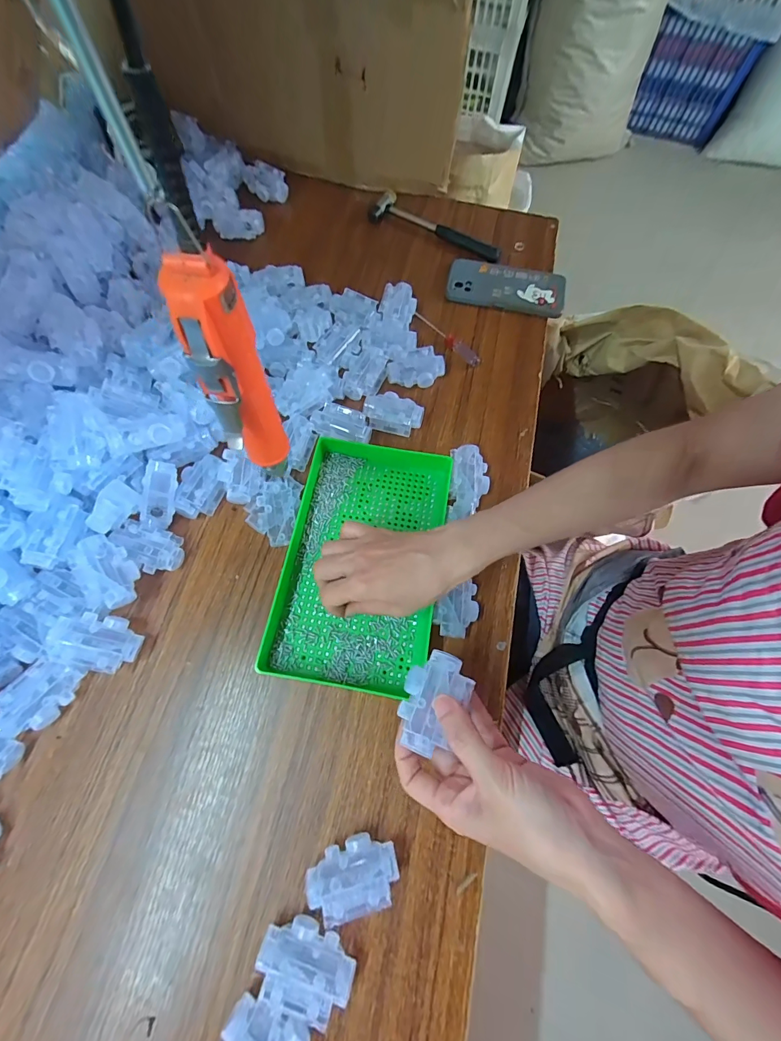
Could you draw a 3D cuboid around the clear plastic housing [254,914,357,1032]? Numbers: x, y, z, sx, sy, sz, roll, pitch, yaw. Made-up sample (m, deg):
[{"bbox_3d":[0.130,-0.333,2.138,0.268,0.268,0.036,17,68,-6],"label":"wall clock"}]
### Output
[{"bbox_3d":[-0.062,0.329,0.299,0.070,0.028,0.047,15,69,4],"label":"clear plastic housing"}]

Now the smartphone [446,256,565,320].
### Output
[{"bbox_3d":[0.165,-0.335,0.570,0.162,0.013,0.076,11,76,5],"label":"smartphone"}]

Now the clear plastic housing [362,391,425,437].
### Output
[{"bbox_3d":[0.003,-0.129,0.484,0.071,0.028,0.044,13,68,3],"label":"clear plastic housing"}]

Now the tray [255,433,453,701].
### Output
[{"bbox_3d":[-0.027,0.037,0.401,0.152,0.028,0.240,10,68,2],"label":"tray"}]

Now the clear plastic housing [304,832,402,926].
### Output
[{"bbox_3d":[-0.030,0.281,0.319,0.070,0.029,0.045,-17,70,-8],"label":"clear plastic housing"}]

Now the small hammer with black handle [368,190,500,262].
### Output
[{"bbox_3d":[0.071,-0.443,0.608,0.207,0.028,0.051,26,69,7],"label":"small hammer with black handle"}]

